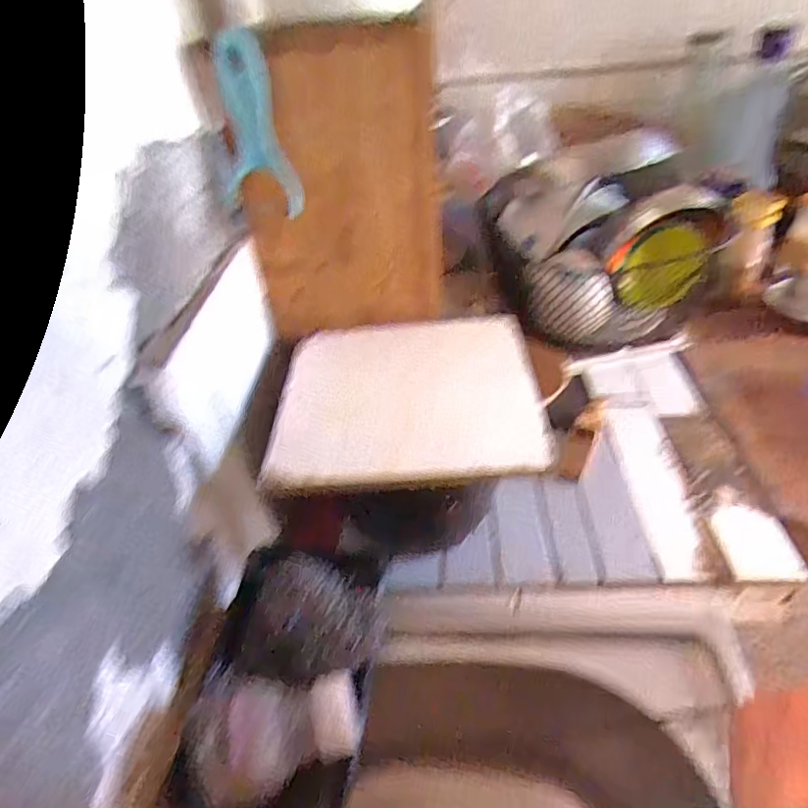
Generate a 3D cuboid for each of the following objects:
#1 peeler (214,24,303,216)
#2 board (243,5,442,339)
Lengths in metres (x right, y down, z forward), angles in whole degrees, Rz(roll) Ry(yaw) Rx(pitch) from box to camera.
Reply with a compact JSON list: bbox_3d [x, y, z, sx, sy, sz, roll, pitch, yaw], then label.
[{"bbox_3d":[-0.119,-0.209,0.419,0.063,0.125,0.014,4,38,16],"label":"peeler"},{"bbox_3d":[-0.053,-0.171,0.462,0.162,0.246,0.030,-1,45,5],"label":"board"}]

